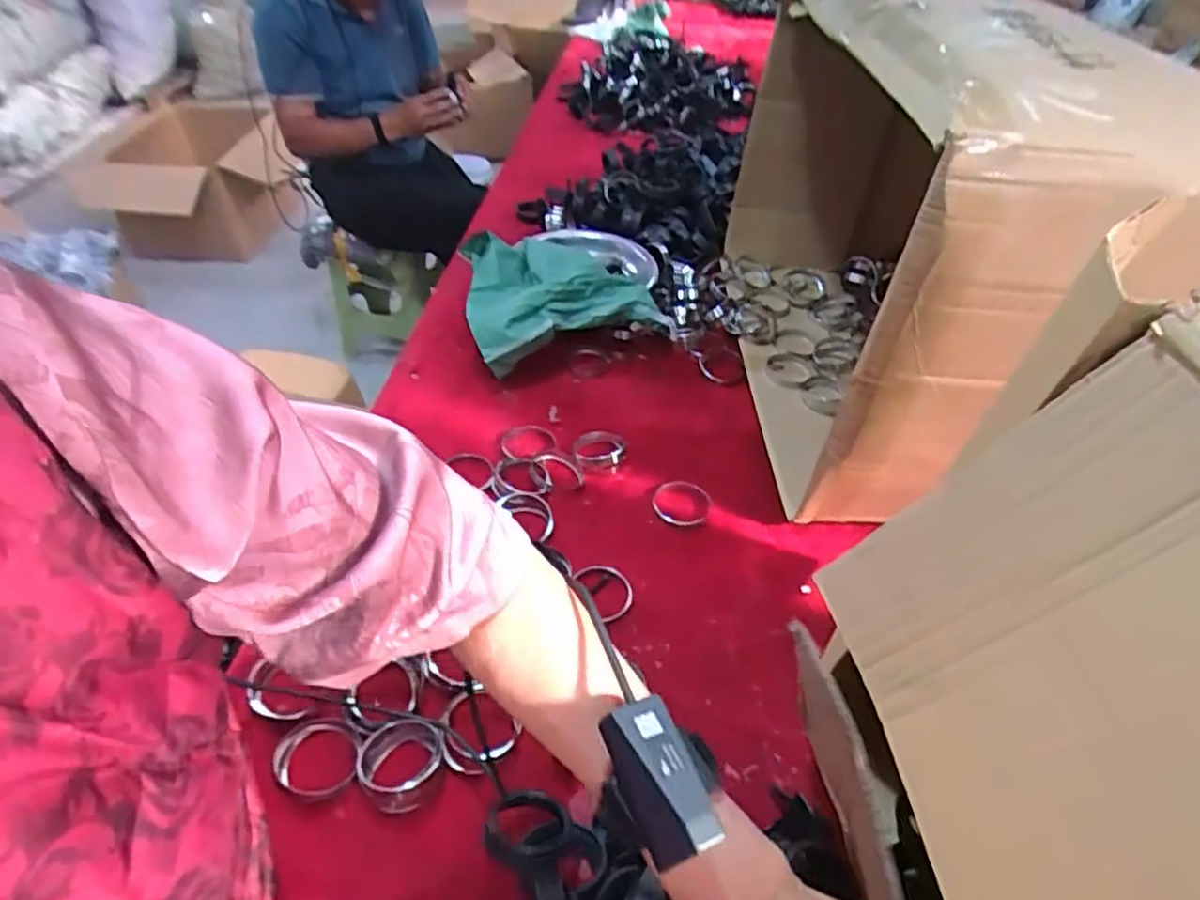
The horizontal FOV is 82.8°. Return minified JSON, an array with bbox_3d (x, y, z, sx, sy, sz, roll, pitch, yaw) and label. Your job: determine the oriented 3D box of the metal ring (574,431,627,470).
[{"bbox_3d":[-0.001,-0.004,0.895,0.067,0.020,0.077,-7,36,0],"label":"metal ring"}]

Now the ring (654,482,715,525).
[{"bbox_3d":[0.106,0.066,0.862,0.077,0.009,0.066,26,64,24],"label":"ring"}]

